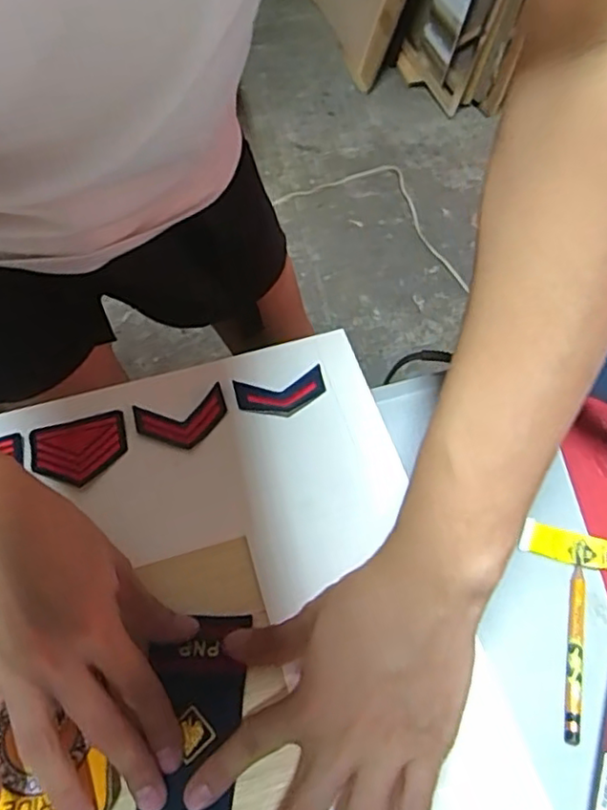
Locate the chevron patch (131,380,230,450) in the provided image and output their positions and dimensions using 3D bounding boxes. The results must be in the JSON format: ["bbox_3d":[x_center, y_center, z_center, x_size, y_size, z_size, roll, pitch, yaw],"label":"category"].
[{"bbox_3d":[-0.085,0.011,0.438,0.063,0.005,0.040,-17,64,-6],"label":"chevron patch"}]

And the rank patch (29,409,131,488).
[{"bbox_3d":[-0.153,0.031,0.423,0.063,0.006,0.052,-11,60,-8],"label":"rank patch"}]

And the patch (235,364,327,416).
[{"bbox_3d":[-0.016,-0.008,0.447,0.064,0.004,0.034,-11,60,-8],"label":"patch"}]

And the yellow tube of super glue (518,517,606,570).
[{"bbox_3d":[0.178,0.090,0.391,0.079,0.012,0.022,15,60,8],"label":"yellow tube of super glue"}]

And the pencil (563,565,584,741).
[{"bbox_3d":[0.160,0.142,0.365,0.009,0.004,0.101,12,60,6],"label":"pencil"}]

